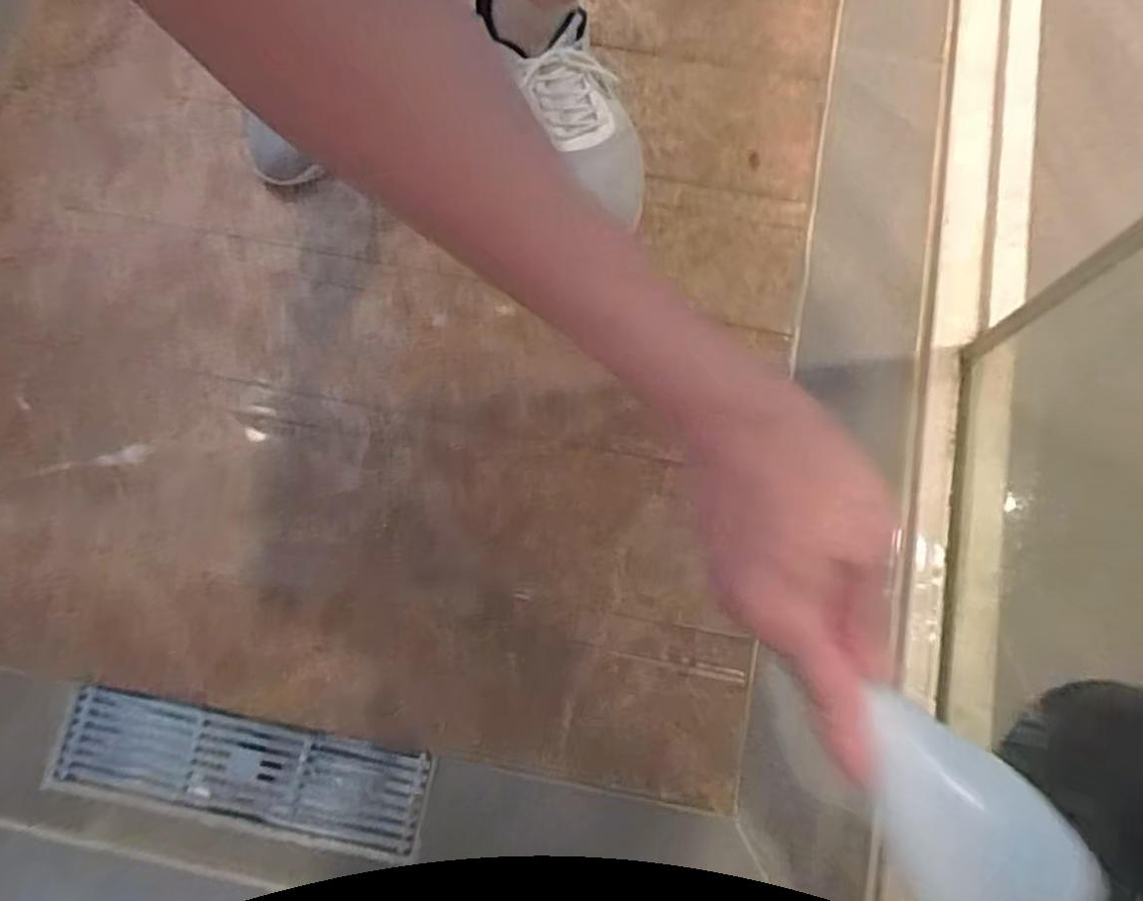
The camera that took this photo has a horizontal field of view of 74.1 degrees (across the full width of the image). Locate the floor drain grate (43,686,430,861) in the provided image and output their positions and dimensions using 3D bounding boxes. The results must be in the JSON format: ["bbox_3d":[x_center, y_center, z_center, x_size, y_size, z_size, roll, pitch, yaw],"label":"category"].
[{"bbox_3d":[-0.263,0.257,0.605,0.289,0.021,0.080,11,79,1],"label":"floor drain grate"}]

